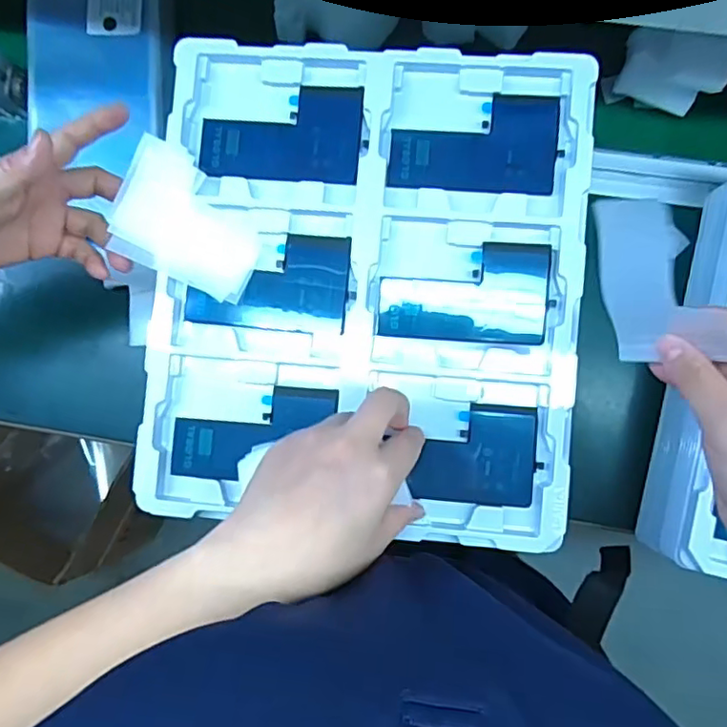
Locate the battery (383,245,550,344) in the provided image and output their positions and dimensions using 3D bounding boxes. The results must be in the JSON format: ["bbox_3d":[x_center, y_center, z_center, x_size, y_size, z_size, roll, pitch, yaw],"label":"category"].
[{"bbox_3d":[0.066,-0.047,0.389,0.107,0.006,0.063,3,86,4],"label":"battery"}]

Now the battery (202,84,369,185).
[{"bbox_3d":[-0.055,-0.156,0.403,0.106,0.005,0.064,4,86,4],"label":"battery"}]

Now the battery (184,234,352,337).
[{"bbox_3d":[-0.063,-0.056,0.400,0.105,0.005,0.065,6,86,4],"label":"battery"}]

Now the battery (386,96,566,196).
[{"bbox_3d":[0.073,-0.146,0.394,0.109,0.004,0.064,4,86,4],"label":"battery"}]

